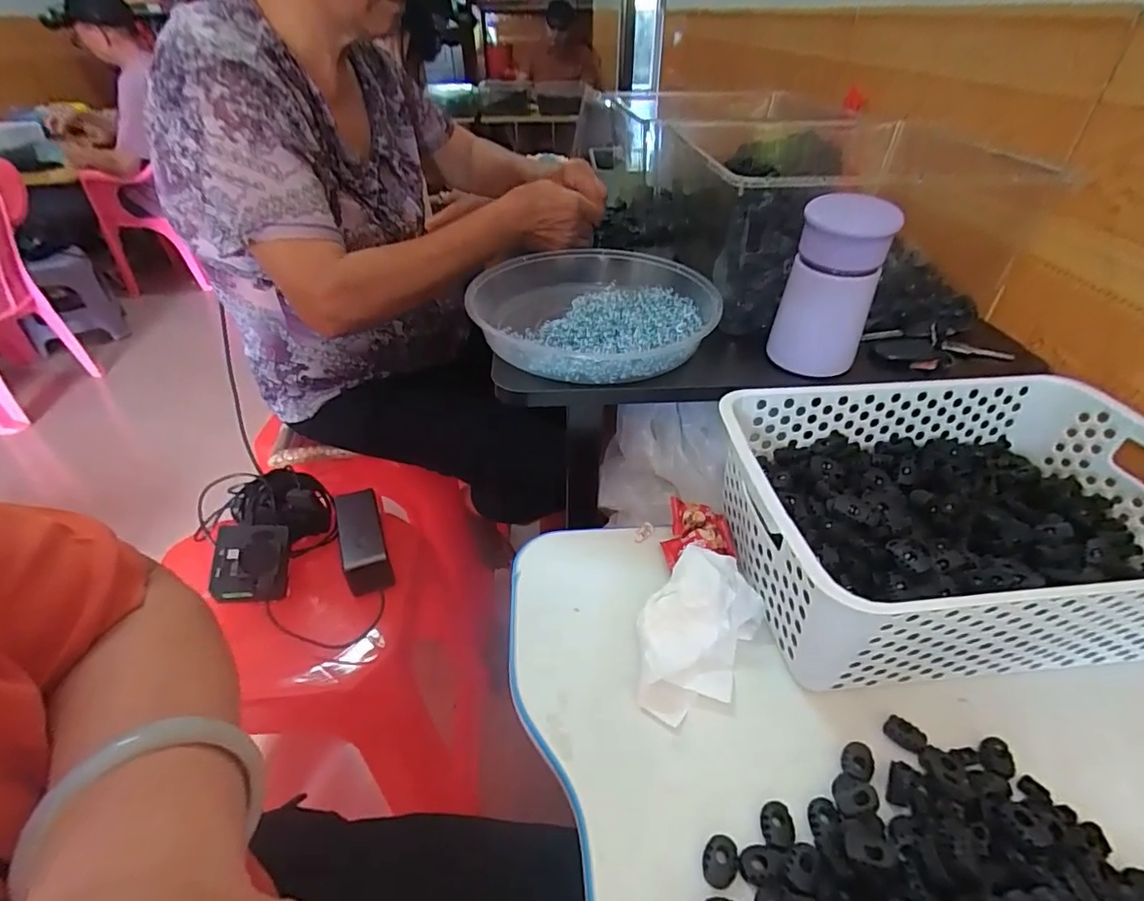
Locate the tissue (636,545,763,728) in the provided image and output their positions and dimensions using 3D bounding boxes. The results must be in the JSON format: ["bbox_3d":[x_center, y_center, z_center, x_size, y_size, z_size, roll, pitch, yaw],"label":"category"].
[{"bbox_3d":[0.083,0.121,0.379,0.068,0.027,0.121,19,46,26],"label":"tissue"}]

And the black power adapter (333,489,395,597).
[{"bbox_3d":[-0.251,0.104,0.666,0.048,0.046,0.138,-19,42,-15],"label":"black power adapter"}]

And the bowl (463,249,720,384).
[{"bbox_3d":[0.023,-0.143,0.550,0.225,0.053,0.235,-4,40,3],"label":"bowl"}]

